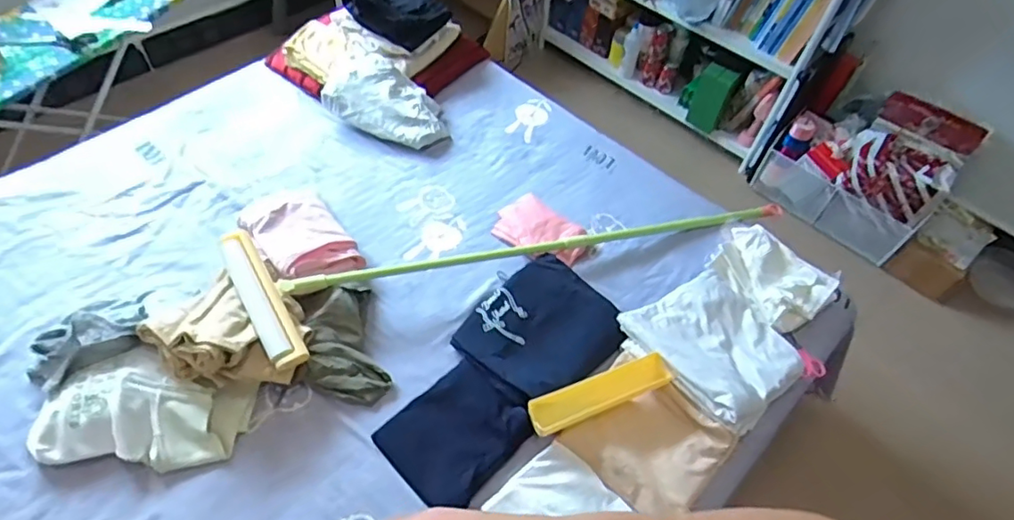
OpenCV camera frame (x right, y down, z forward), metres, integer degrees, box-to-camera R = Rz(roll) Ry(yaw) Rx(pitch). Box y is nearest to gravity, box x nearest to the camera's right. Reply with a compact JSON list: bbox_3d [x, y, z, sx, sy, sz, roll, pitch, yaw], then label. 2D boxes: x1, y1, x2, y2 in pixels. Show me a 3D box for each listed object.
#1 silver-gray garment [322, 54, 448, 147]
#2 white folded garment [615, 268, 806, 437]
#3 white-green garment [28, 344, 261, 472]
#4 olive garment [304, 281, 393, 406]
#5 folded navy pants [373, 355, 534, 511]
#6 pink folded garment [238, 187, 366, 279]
[{"bbox_3d":[-0.286,-0.379,1.410,0.300,0.107,0.164,25,55,13],"label":"silver-gray garment"},{"bbox_3d":[0.395,0.148,1.093,0.252,0.039,0.288,-33,63,-26],"label":"white folded garment"},{"bbox_3d":[-0.597,0.248,0.964,0.315,0.071,0.176,4,53,-3],"label":"white-green garment"},{"bbox_3d":[-0.304,0.153,1.070,0.141,0.046,0.240,-13,56,-15],"label":"olive garment"},{"bbox_3d":[-0.084,0.292,0.999,0.225,0.035,0.188,-35,64,-27],"label":"folded navy pants"},{"bbox_3d":[-0.428,-0.060,1.193,0.169,0.061,0.288,-32,63,-26],"label":"pink folded garment"}]

